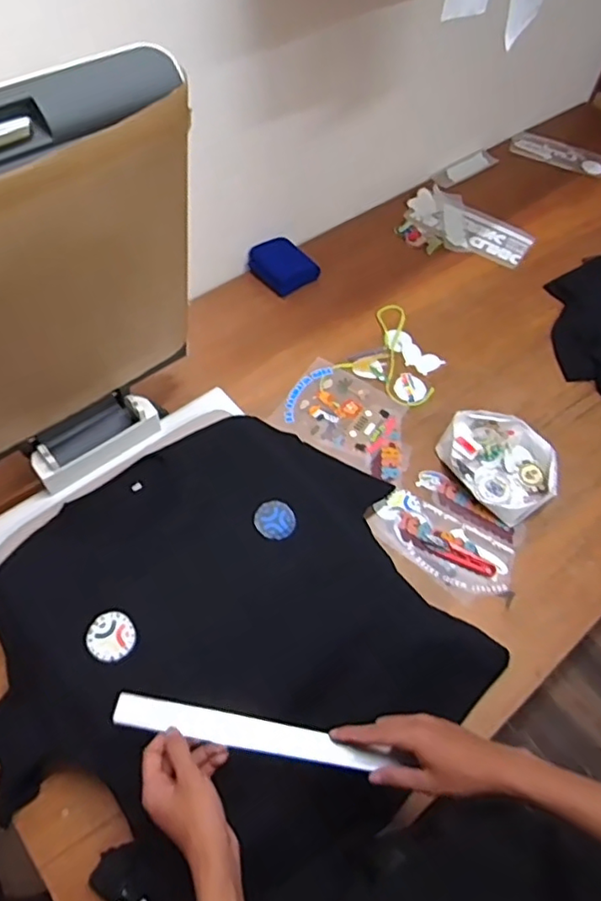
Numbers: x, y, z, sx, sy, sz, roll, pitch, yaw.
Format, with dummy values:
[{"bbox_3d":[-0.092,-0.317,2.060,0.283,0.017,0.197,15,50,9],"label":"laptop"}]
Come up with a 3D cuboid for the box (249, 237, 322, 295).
[{"bbox_3d":[-0.033,-0.378,1.197,0.119,0.037,0.136,-38,68,-23],"label":"box"}]

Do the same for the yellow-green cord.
[{"bbox_3d":[0.190,-0.181,1.109,0.174,0.012,0.206,31,62,14],"label":"yellow-green cord"}]

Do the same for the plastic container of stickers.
[{"bbox_3d":[0.333,0.018,0.992,0.156,0.045,0.196,-29,65,-19],"label":"plastic container of stickers"}]

